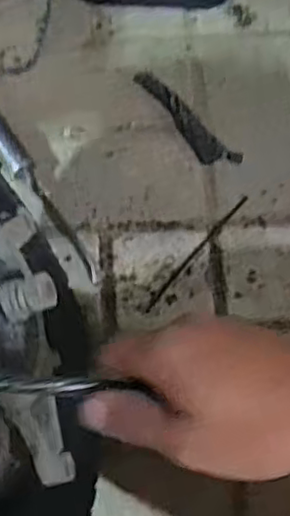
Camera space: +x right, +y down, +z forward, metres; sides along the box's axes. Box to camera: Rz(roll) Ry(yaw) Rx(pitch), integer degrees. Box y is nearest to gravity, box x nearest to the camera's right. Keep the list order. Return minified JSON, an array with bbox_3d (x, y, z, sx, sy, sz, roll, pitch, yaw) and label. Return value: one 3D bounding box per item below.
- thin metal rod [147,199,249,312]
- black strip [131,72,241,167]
[{"bbox_3d":[0.047,-0.006,0.615,0.008,0.004,0.141,39,77,9],"label":"thin metal rod"},{"bbox_3d":[0.037,-0.133,0.645,0.032,0.015,0.132,-42,79,-11],"label":"black strip"}]

